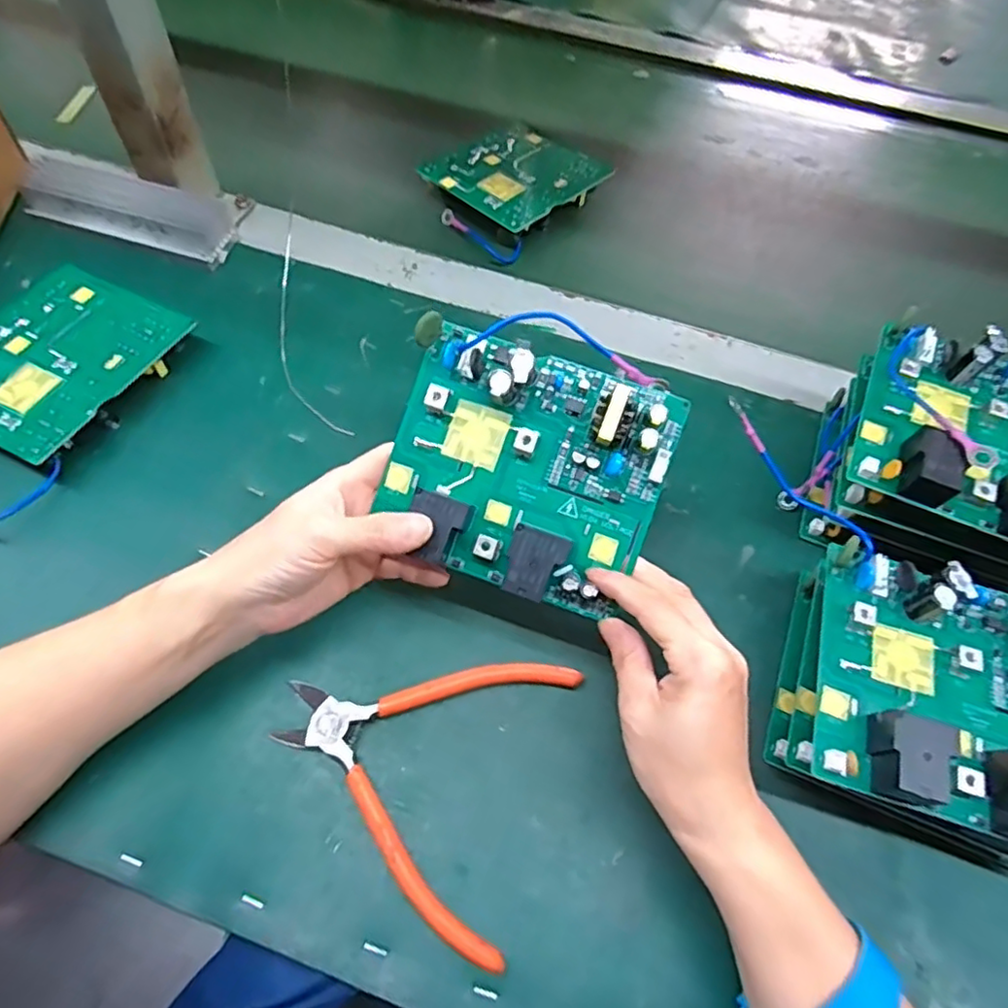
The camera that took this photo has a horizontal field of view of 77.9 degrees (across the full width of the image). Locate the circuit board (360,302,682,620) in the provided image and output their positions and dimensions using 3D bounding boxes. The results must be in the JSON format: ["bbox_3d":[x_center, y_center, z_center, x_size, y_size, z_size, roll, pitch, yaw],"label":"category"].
[{"bbox_3d":[0.012,-0.023,0.296,0.127,0.025,0.126,20,91,5],"label":"circuit board"}]

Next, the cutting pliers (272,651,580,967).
[{"bbox_3d":[-0.044,0.124,0.301,0.131,0.011,0.130,17,60,6],"label":"cutting pliers"}]

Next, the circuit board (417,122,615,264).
[{"bbox_3d":[0.009,-0.276,0.537,0.106,0.020,0.137,39,64,17],"label":"circuit board"}]

